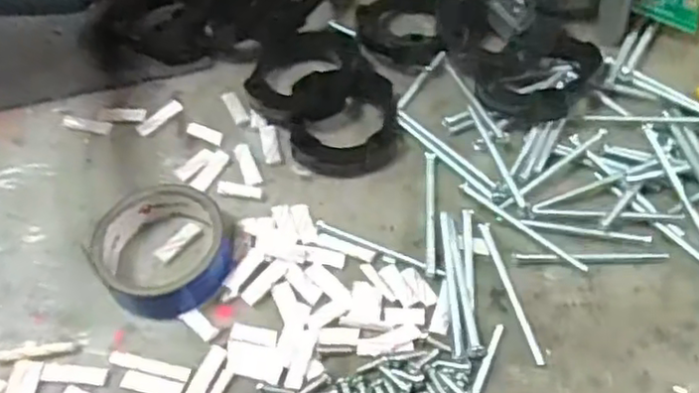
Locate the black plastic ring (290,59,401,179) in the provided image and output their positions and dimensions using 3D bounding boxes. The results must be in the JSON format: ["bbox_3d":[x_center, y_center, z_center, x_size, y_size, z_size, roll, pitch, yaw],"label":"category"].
[{"bbox_3d":[-0.002,-0.038,0.317,0.049,0.012,0.059,-5,57,-2],"label":"black plastic ring"}]

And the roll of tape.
[{"bbox_3d":[-0.076,0.021,0.276,0.051,0.019,0.055,-1,57,1],"label":"roll of tape"}]

